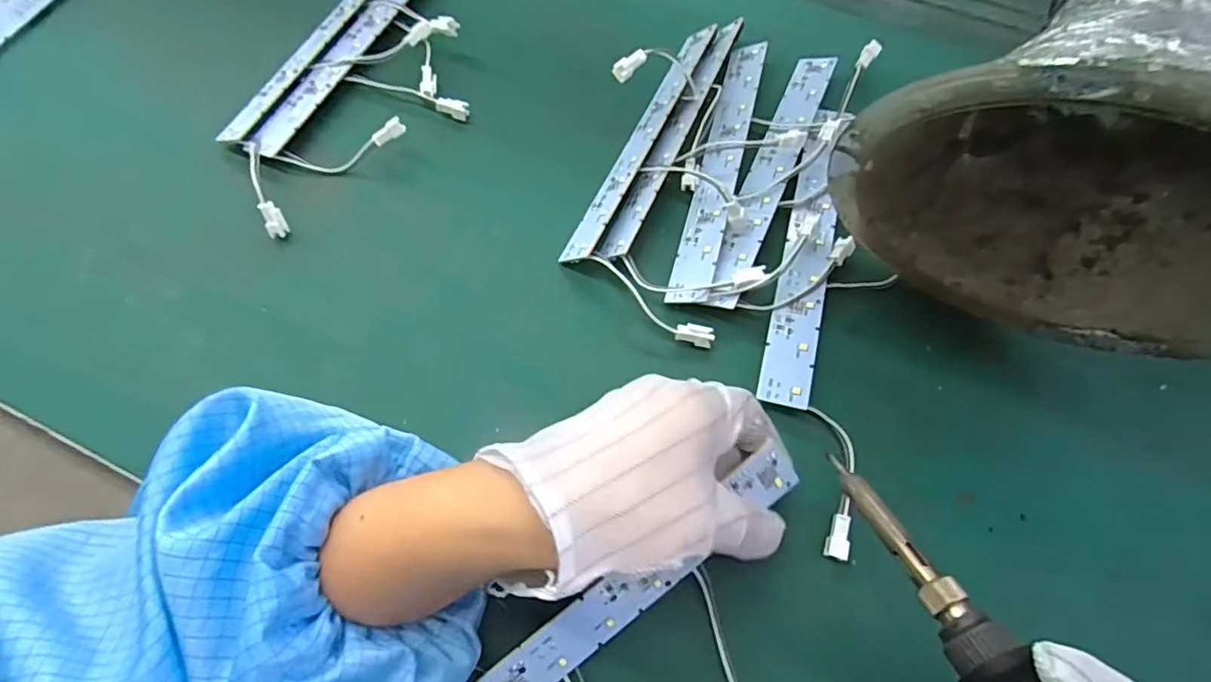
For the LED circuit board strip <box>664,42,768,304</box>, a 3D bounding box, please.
[{"bbox_3d":[0.068,-0.105,0.341,0.026,0.005,0.190,2,63,30],"label":"LED circuit board strip"}]

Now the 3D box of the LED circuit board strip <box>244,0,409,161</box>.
[{"bbox_3d":[-0.166,-0.190,0.383,0.020,0.010,0.194,22,67,9],"label":"LED circuit board strip"}]

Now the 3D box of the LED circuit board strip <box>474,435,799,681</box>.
[{"bbox_3d":[0.000,0.110,0.238,0.195,0.004,0.024,-37,106,-6],"label":"LED circuit board strip"}]

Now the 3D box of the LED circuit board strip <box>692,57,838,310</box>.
[{"bbox_3d":[0.096,-0.099,0.339,0.023,0.006,0.193,15,65,26],"label":"LED circuit board strip"}]

